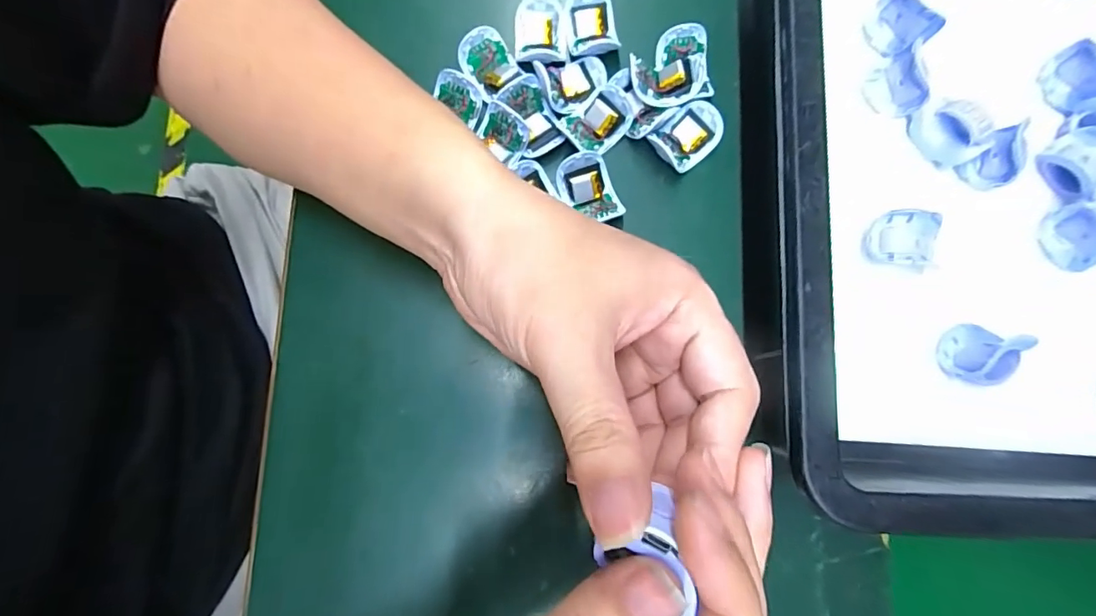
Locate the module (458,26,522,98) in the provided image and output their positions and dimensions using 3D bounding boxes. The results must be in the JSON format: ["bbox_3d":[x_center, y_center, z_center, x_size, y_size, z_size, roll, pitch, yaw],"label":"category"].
[{"bbox_3d":[-0.034,-0.146,0.302,0.028,0.019,0.031,-38,84,-6],"label":"module"}]

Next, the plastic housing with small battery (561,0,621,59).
[{"bbox_3d":[0.025,-0.171,0.309,0.031,0.015,0.039,-7,82,-2],"label":"plastic housing with small battery"}]

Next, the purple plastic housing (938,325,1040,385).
[{"bbox_3d":[0.230,0.024,0.271,0.029,0.022,0.032,31,82,4],"label":"purple plastic housing"}]

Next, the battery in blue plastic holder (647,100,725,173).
[{"bbox_3d":[0.081,-0.100,0.298,0.041,0.016,0.029,-41,82,-6],"label":"battery in blue plastic holder"}]

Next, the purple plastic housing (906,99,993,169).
[{"bbox_3d":[0.226,-0.100,0.289,0.021,0.026,0.039,-41,84,-6],"label":"purple plastic housing"}]

